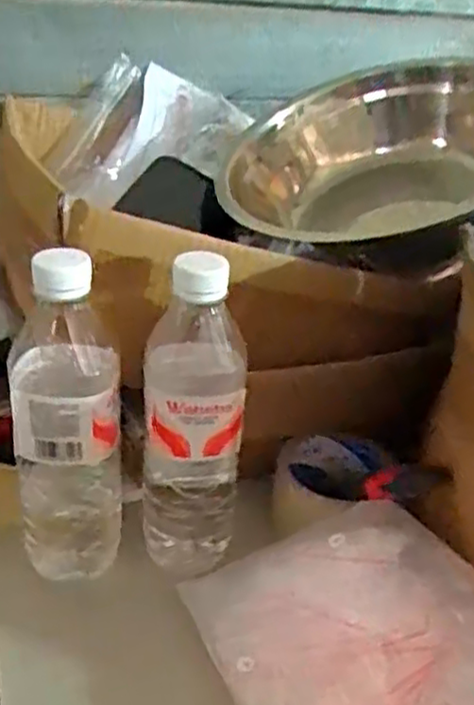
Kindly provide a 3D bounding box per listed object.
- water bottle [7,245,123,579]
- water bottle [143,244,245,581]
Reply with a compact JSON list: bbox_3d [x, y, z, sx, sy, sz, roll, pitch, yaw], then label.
[{"bbox_3d":[-0.108,0.044,0.459,0.066,0.215,0.070,-3,32,-14],"label":"water bottle"},{"bbox_3d":[-0.029,0.050,0.476,0.061,0.242,0.059,2,31,-7],"label":"water bottle"}]

